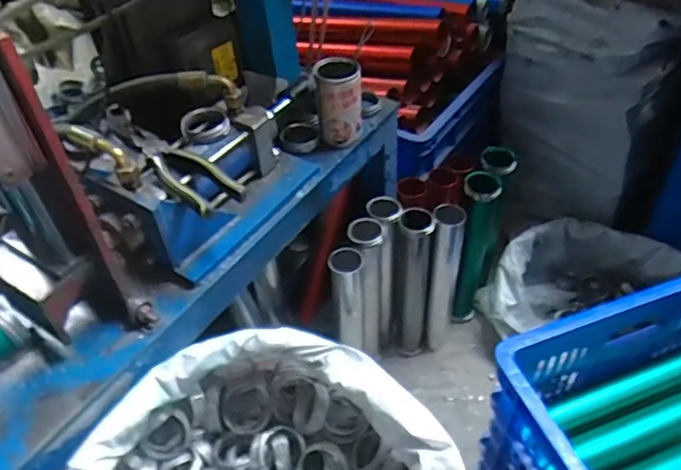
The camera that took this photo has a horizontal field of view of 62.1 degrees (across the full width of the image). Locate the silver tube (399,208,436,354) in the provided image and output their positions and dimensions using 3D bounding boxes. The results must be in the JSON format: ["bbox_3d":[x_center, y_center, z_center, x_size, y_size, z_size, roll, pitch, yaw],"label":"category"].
[{"bbox_3d":[0.132,0.102,1.034,0.060,0.357,0.049,5,46,7],"label":"silver tube"}]

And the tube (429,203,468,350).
[{"bbox_3d":[0.186,0.087,1.030,0.059,0.343,0.048,9,46,11],"label":"tube"}]

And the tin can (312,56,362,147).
[{"bbox_3d":[-0.002,-0.187,0.810,0.063,0.115,0.059,-7,45,-4],"label":"tin can"}]

